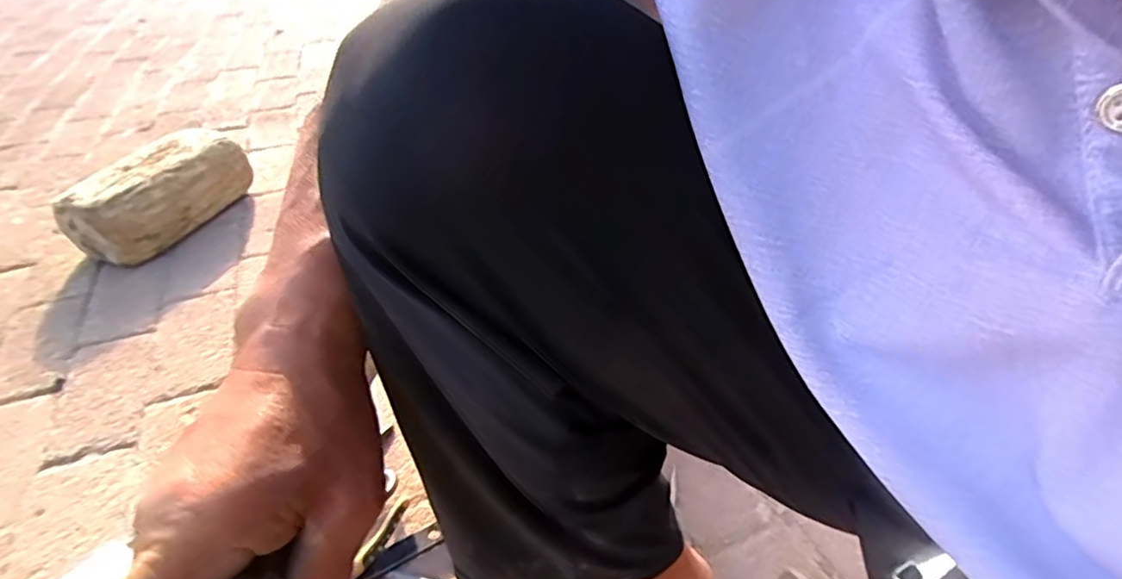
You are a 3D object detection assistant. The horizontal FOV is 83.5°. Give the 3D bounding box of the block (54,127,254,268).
[{"bbox_3d":[-0.656,-0.159,1.046,0.131,0.119,0.279,10,41,13],"label":"block"}]

